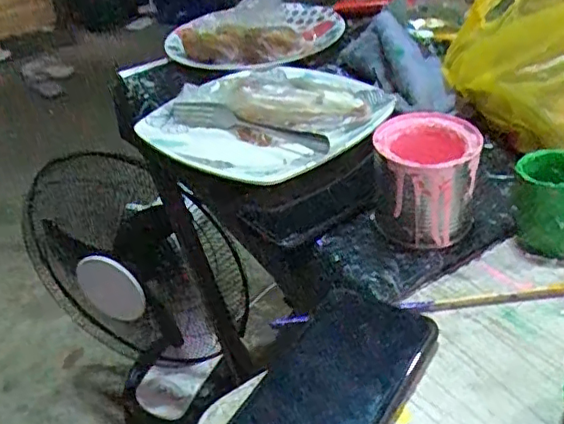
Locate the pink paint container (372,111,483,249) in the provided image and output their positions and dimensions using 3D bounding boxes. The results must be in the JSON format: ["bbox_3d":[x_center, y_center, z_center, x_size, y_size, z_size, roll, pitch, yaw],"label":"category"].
[{"bbox_3d":[0.102,-0.021,0.425,0.067,0.076,0.072,3,37,14],"label":"pink paint container"}]

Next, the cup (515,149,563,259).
[{"bbox_3d":[0.183,-0.006,0.407,0.049,0.059,0.046,12,40,24],"label":"cup"}]

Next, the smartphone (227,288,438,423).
[{"bbox_3d":[0.024,0.105,0.334,0.077,0.012,0.165,18,43,30],"label":"smartphone"}]

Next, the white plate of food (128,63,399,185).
[{"bbox_3d":[-0.011,-0.097,0.553,0.200,0.051,0.188,23,46,35],"label":"white plate of food"}]

